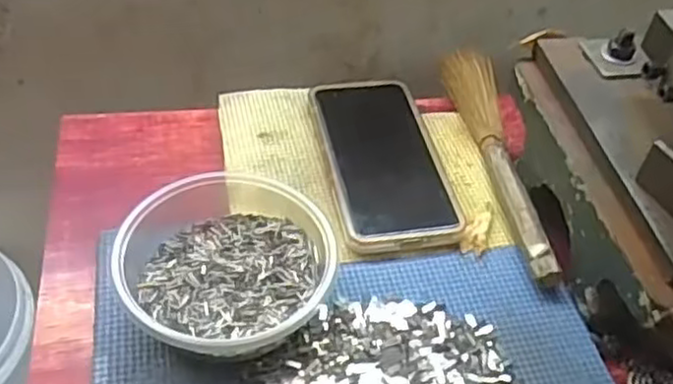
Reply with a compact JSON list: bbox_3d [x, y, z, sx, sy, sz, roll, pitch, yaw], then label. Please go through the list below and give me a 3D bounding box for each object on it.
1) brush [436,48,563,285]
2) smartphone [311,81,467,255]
[{"bbox_3d":[0.110,-0.030,0.488,0.036,0.019,0.226,2,46,-6],"label":"brush"},{"bbox_3d":[0.030,-0.024,0.479,0.075,0.011,0.156,-4,47,-11],"label":"smartphone"}]

